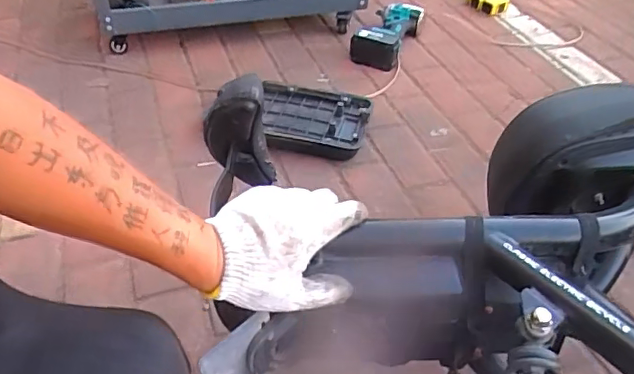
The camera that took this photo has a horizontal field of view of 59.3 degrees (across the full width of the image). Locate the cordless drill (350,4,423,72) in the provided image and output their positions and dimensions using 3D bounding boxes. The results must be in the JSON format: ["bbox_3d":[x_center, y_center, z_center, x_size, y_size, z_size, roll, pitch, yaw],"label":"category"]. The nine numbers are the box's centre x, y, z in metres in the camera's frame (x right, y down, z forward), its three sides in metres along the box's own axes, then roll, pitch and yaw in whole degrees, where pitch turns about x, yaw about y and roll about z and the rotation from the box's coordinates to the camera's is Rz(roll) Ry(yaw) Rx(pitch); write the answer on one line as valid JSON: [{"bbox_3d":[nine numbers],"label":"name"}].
[{"bbox_3d":[0.182,-0.394,1.449,0.129,0.078,0.259,17,42,16],"label":"cordless drill"}]

